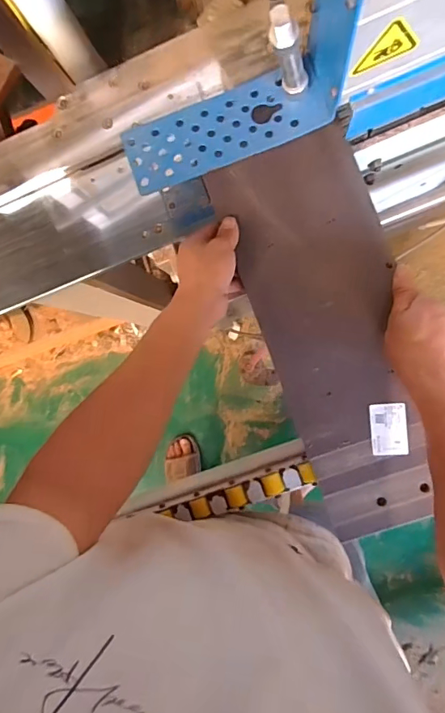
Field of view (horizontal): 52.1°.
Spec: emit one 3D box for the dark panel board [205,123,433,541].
[{"bbox_3d":[0.130,-0.024,0.543,0.170,0.018,0.457,-15,88,8],"label":"dark panel board"}]

